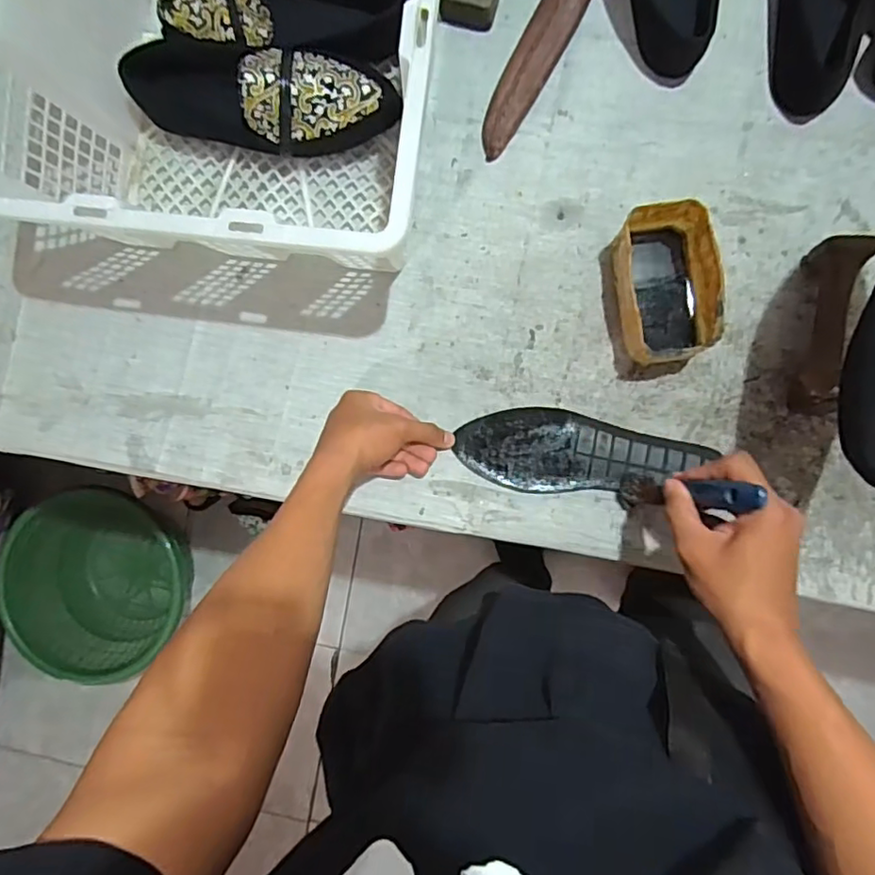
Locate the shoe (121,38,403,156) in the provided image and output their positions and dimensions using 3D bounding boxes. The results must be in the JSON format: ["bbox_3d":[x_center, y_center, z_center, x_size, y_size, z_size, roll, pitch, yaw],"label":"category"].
[{"bbox_3d":[-0.165,-0.309,0.548,0.234,0.083,0.085,13,91,5],"label":"shoe"}]

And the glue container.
[{"bbox_3d":[0.199,-0.131,0.531,0.078,0.061,0.130,-7,90,5],"label":"glue container"}]

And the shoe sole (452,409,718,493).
[{"bbox_3d":[0.133,0.014,0.559,0.225,0.013,0.074,3,91,5],"label":"shoe sole"}]

